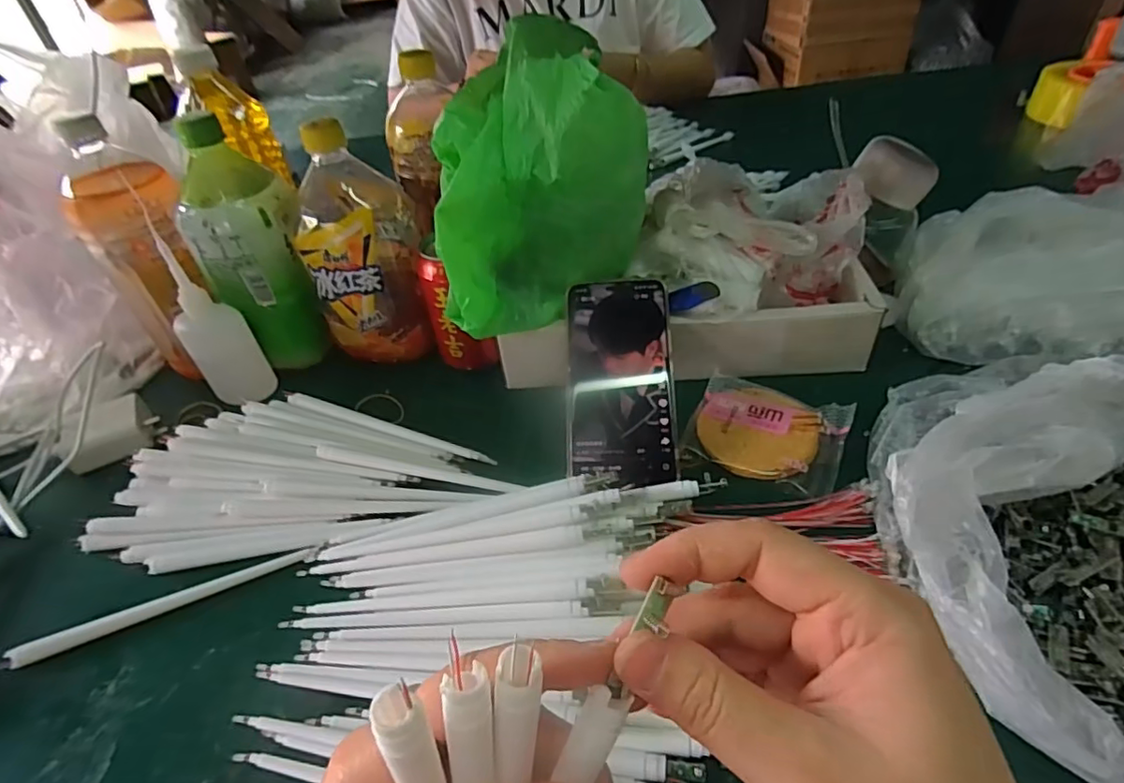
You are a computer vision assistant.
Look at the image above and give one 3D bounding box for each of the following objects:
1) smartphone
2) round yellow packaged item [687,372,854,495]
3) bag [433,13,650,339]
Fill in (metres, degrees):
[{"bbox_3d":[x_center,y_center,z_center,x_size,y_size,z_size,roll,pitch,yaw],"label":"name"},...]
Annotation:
[{"bbox_3d":[0.042,-0.011,0.425,0.076,0.007,0.153,-2,72,7],"label":"smartphone"},{"bbox_3d":[0.151,0.028,0.429,0.104,0.009,0.094,15,47,23],"label":"round yellow packaged item"},{"bbox_3d":[-0.015,-0.141,0.415,0.151,0.181,0.083,-9,42,-2],"label":"bag"}]

